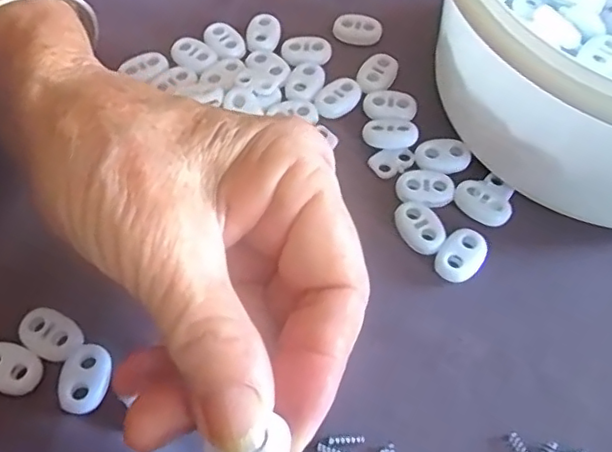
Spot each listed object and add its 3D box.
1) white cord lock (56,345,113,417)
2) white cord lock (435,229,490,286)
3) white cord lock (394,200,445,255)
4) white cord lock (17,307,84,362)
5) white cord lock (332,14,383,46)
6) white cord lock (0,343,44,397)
[{"bbox_3d":[-0.073,0.050,0.195,0.015,0.005,0.022,0,61,-2],"label":"white cord lock"},{"bbox_3d":[0.057,0.011,0.220,0.015,0.005,0.021,34,65,16],"label":"white cord lock"},{"bbox_3d":[0.043,-0.001,0.223,0.015,0.004,0.022,-27,65,-16],"label":"white cord lock"},{"bbox_3d":[-0.088,0.037,0.203,0.021,0.004,0.014,26,64,12],"label":"white cord lock"},{"bbox_3d":[0.024,-0.091,0.276,0.022,0.005,0.013,7,61,2],"label":"white cord lock"},{"bbox_3d":[-0.099,0.047,0.197,0.021,0.004,0.015,21,63,10],"label":"white cord lock"}]

